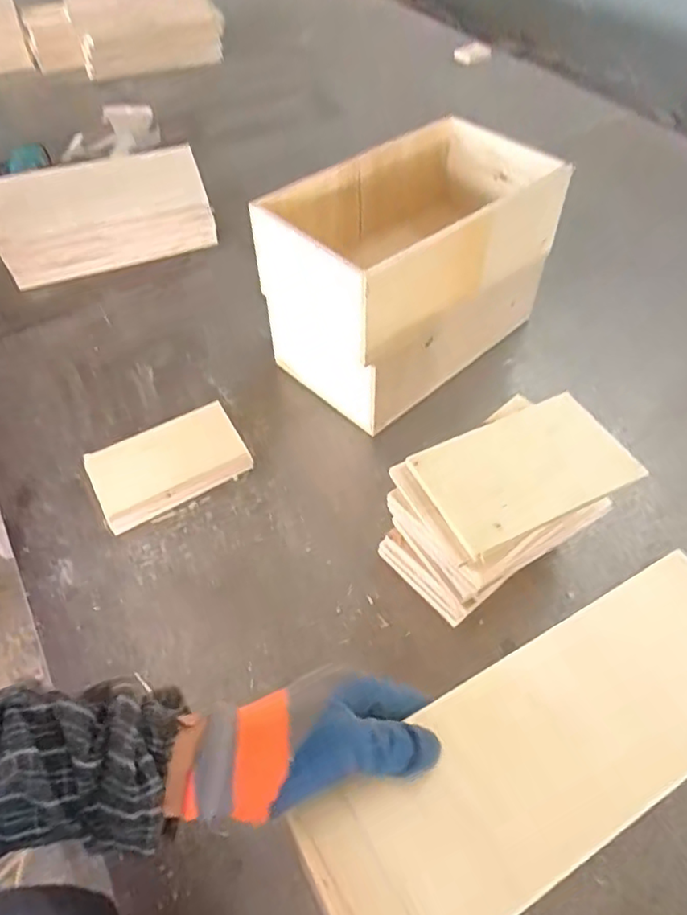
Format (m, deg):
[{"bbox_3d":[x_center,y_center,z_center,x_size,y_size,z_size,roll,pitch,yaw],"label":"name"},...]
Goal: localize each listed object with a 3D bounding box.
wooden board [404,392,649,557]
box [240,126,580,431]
[{"bbox_3d":[0.165,0.008,0.556,0.182,0.015,0.109,-22,53,-14],"label":"wooden board"},{"bbox_3d":[0.095,-0.252,0.838,0.365,0.251,0.209,-36,58,-23],"label":"box"}]

